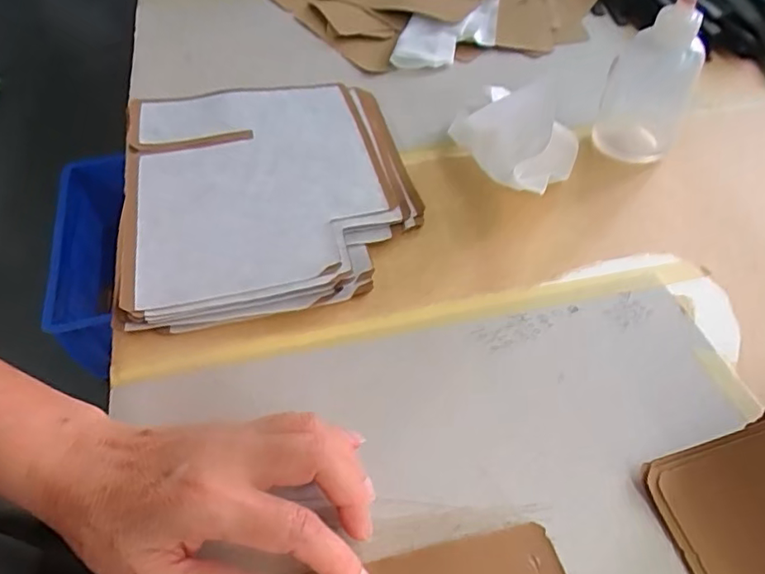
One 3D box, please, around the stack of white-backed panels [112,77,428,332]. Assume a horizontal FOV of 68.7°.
[{"bbox_3d":[-0.089,-0.080,0.439,0.214,0.027,0.244,-12,50,-10],"label":"stack of white-backed panels"}]

